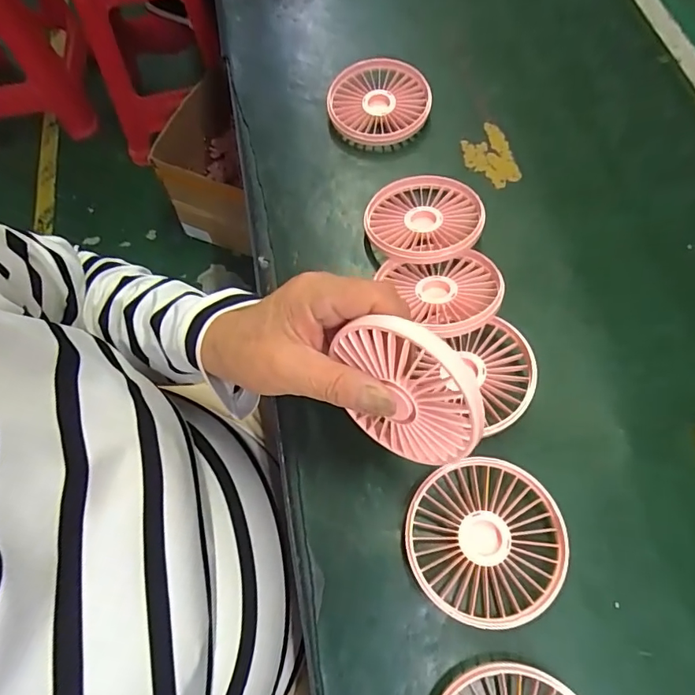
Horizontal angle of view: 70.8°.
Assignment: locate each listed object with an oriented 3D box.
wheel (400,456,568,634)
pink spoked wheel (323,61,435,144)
[{"bbox_3d":[0.080,0.112,0.284,0.086,0.018,0.085,-38,69,-15],"label":"wheel"},{"bbox_3d":[0.028,-0.213,0.433,0.082,0.029,0.083,-1,64,1],"label":"pink spoked wheel"}]

